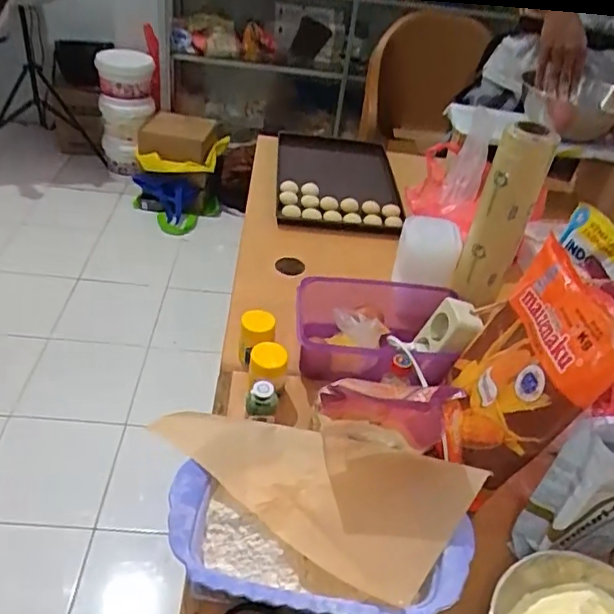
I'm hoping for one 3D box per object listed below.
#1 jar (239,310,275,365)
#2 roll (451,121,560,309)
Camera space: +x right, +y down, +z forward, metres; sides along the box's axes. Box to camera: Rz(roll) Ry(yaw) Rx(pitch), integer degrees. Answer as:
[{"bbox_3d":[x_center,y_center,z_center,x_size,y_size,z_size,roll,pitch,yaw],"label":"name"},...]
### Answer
[{"bbox_3d":[-0.068,0.039,0.757,0.047,0.060,0.054,-20,46,-30],"label":"jar"},{"bbox_3d":[0.248,-0.110,0.753,0.051,0.250,0.048,5,39,-4],"label":"roll"}]

